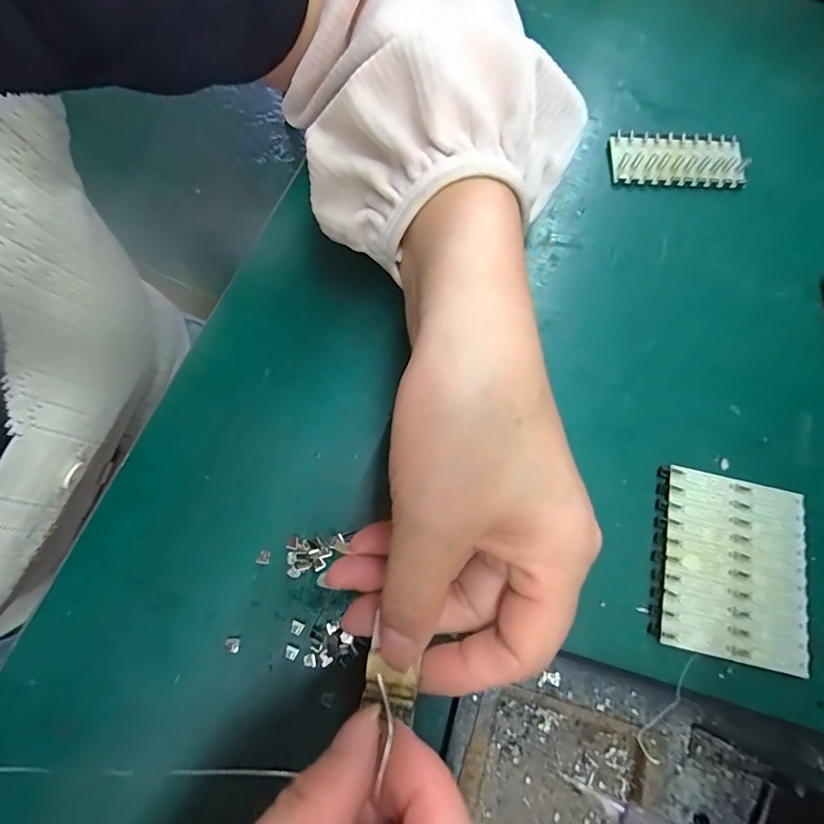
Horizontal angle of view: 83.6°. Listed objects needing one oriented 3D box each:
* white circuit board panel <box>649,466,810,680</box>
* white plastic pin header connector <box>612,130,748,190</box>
[{"bbox_3d":[0.146,0.070,0.212,0.067,0.006,0.079,12,71,2],"label":"white circuit board panel"},{"bbox_3d":[0.161,-0.154,0.281,0.077,0.011,0.033,0,71,-3],"label":"white plastic pin header connector"}]

